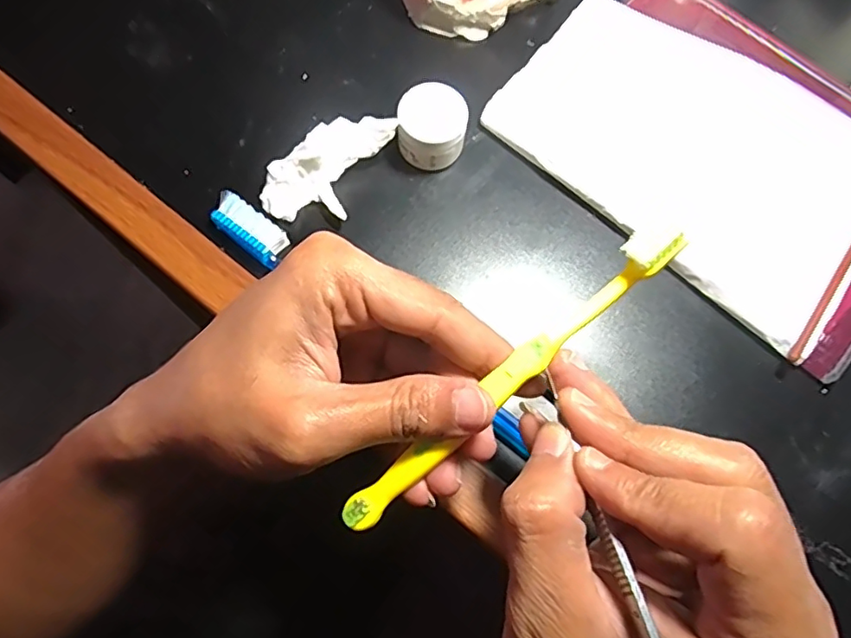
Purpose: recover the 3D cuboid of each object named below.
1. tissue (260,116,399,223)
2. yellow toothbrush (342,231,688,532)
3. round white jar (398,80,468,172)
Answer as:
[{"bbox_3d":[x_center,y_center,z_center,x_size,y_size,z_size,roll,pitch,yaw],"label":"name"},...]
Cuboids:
[{"bbox_3d":[-0.044,-0.069,0.272,0.072,0.021,0.034,-36,76,4],"label":"tissue"},{"bbox_3d":[0.026,0.022,0.196,0.145,0.010,0.013,-43,77,7],"label":"yellow toothbrush"},{"bbox_3d":[0.003,-0.093,0.281,0.031,0.026,0.032,0,72,-1],"label":"round white jar"}]

